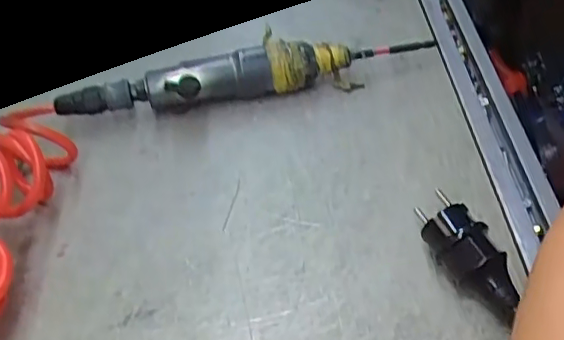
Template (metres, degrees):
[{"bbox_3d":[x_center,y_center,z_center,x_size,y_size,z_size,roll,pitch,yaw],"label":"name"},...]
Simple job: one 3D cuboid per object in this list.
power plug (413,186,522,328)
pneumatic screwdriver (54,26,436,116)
[{"bbox_3d":[0.119,0.053,0.380,0.033,0.033,0.089,-23,65,-17],"label":"power plug"},{"bbox_3d":[-0.025,-0.083,0.509,0.326,0.046,0.047,-12,49,-8],"label":"pneumatic screwdriver"}]

